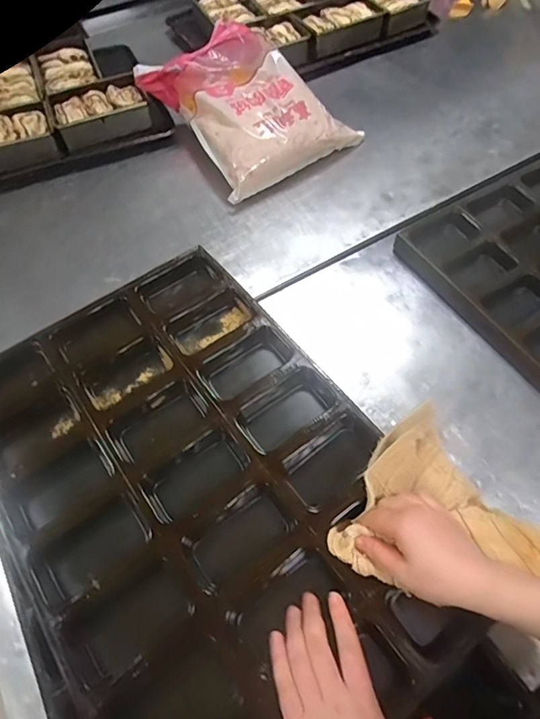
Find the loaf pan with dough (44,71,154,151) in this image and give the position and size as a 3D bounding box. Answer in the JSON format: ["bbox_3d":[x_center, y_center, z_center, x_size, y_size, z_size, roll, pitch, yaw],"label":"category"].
[{"bbox_3d":[-0.353,-0.512,0.953,0.183,0.069,0.143,-26,62,-12],"label":"loaf pan with dough"}]

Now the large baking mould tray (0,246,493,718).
[{"bbox_3d":[-0.079,0.141,0.527,0.389,0.062,0.574,-34,64,-16],"label":"large baking mould tray"}]

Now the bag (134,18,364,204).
[{"bbox_3d":[-0.042,-0.500,0.893,0.299,0.134,0.331,-30,63,-15],"label":"bag"}]

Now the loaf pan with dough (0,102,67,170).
[{"bbox_3d":[-0.524,-0.439,0.908,0.190,0.048,0.140,-22,61,-10],"label":"loaf pan with dough"}]

